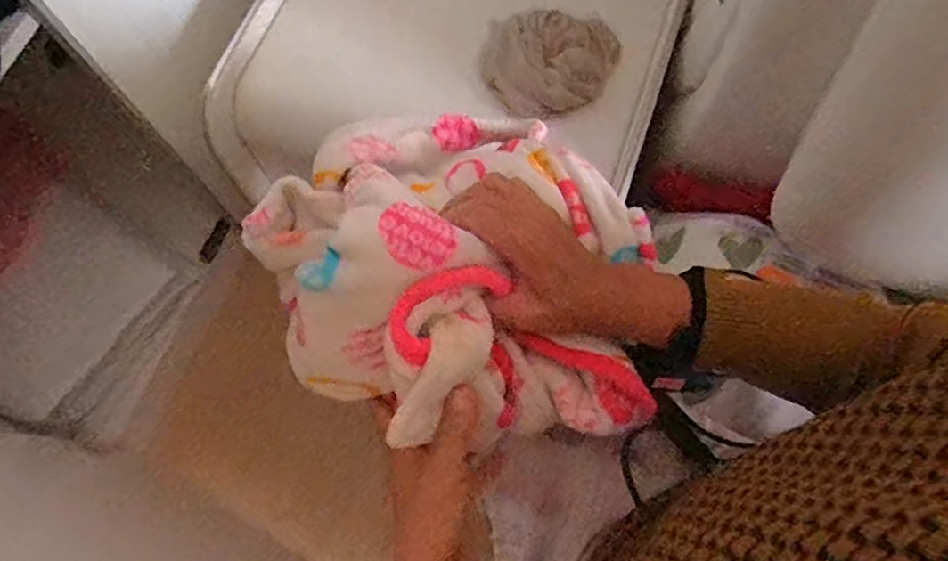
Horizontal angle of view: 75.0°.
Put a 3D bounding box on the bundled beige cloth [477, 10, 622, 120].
[{"bbox_3d":[0.084,-0.250,0.695,0.149,0.059,0.117,15,71,6],"label":"bundled beige cloth"}]

